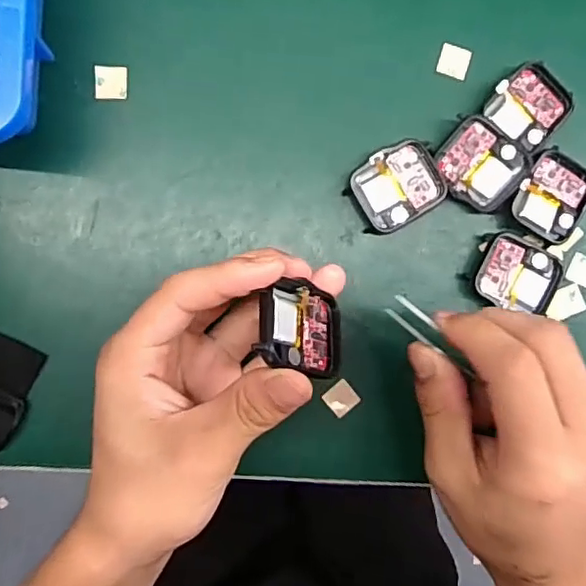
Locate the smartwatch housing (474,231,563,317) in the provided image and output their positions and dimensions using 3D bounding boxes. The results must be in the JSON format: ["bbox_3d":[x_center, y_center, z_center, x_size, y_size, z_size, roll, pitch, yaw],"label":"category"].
[{"bbox_3d":[0.118,-0.009,0.309,0.042,0.011,0.037,22,89,-5],"label":"smartwatch housing"}]

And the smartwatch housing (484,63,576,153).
[{"bbox_3d":[0.122,-0.098,0.307,0.037,0.015,0.038,42,87,-4],"label":"smartwatch housing"}]

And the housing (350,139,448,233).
[{"bbox_3d":[0.054,-0.055,0.302,0.042,0.012,0.037,-32,93,-4],"label":"housing"}]

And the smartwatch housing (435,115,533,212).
[{"bbox_3d":[0.096,-0.066,0.300,0.043,0.010,0.038,30,88,-5],"label":"smartwatch housing"}]

